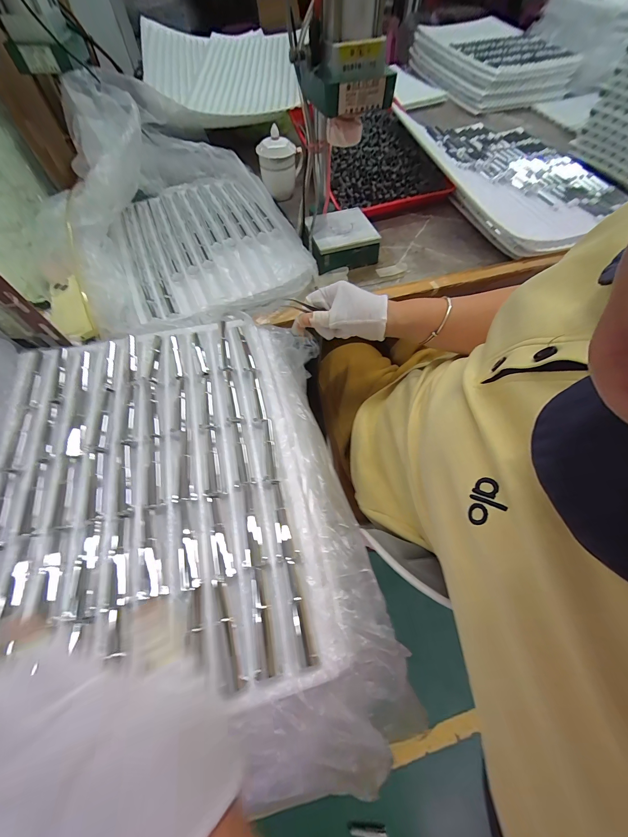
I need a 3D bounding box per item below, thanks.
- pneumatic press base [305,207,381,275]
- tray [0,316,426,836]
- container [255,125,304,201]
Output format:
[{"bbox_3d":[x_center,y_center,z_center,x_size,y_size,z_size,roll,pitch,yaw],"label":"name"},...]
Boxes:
[{"bbox_3d":[0.050,-0.360,0.604,0.129,0.047,0.126,-19,62,-9],"label":"pneumatic press base"},{"bbox_3d":[-0.150,0.083,0.315,0.372,0.047,0.465,-12,58,-9],"label":"tray"},{"bbox_3d":[-0.078,-0.589,0.703,0.095,0.115,0.087,-2,61,0],"label":"container"}]

